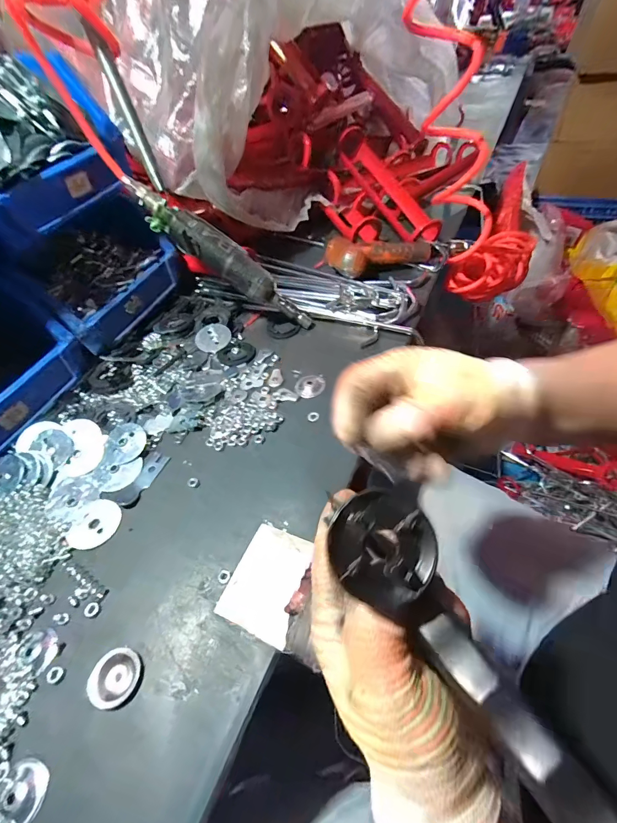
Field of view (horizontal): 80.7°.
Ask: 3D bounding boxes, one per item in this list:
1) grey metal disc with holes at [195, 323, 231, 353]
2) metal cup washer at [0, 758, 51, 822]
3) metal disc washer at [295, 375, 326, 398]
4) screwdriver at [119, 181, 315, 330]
[{"bbox_3d":[-0.128,-0.099,0.484,0.047,0.009,0.046,-4,50,5],"label":"grey metal disc with holes"},{"bbox_3d":[-0.176,0.232,0.222,0.031,0.004,0.027,7,52,13],"label":"metal cup washer"},{"bbox_3d":[0.001,-0.030,0.410,0.034,0.004,0.032,-4,50,5],"label":"metal disc washer"},{"bbox_3d":[-0.102,-0.185,0.445,0.257,0.034,0.037,35,54,-14],"label":"screwdriver"}]

